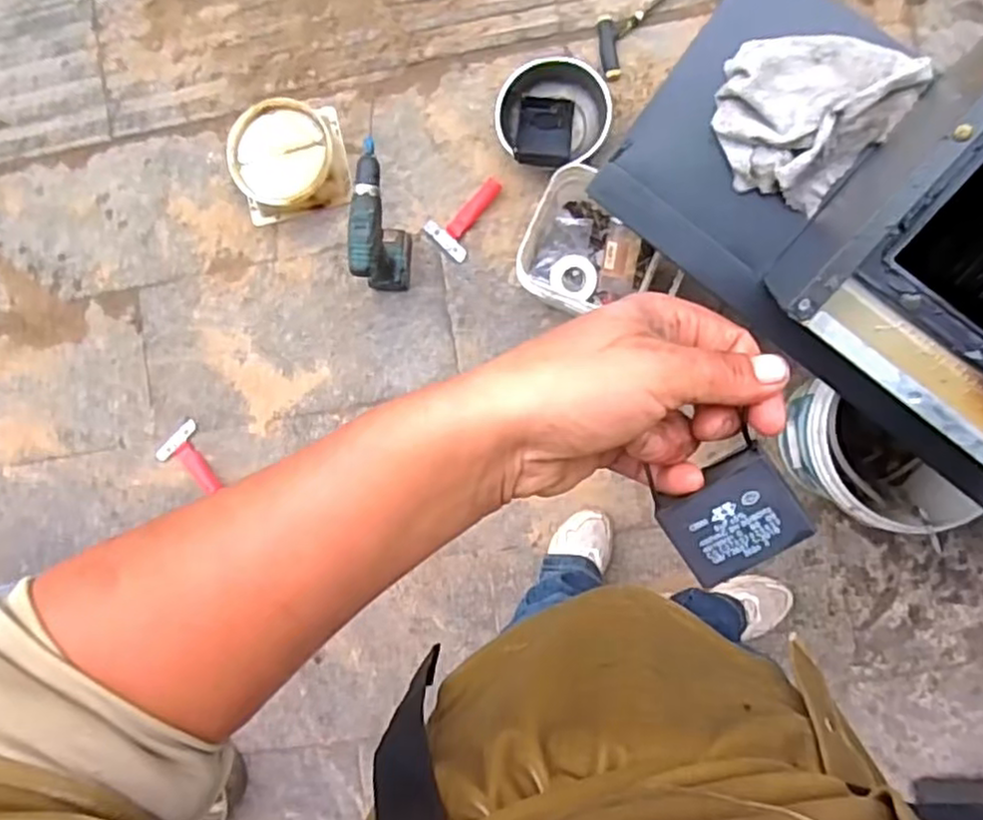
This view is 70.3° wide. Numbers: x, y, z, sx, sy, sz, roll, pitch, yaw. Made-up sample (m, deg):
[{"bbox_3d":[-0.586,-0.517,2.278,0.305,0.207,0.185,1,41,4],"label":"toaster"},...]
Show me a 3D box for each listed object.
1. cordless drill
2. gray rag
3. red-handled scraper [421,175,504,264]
[{"bbox_3d":[-0.192,-0.341,1.239,0.067,0.206,0.244,3,88,6],"label":"cordless drill"},{"bbox_3d":[0.377,-0.369,0.846,0.194,0.070,0.204,38,92,6],"label":"gray rag"},{"bbox_3d":[-0.048,-0.373,1.318,0.097,0.018,0.164,40,93,6],"label":"red-handled scraper"}]

